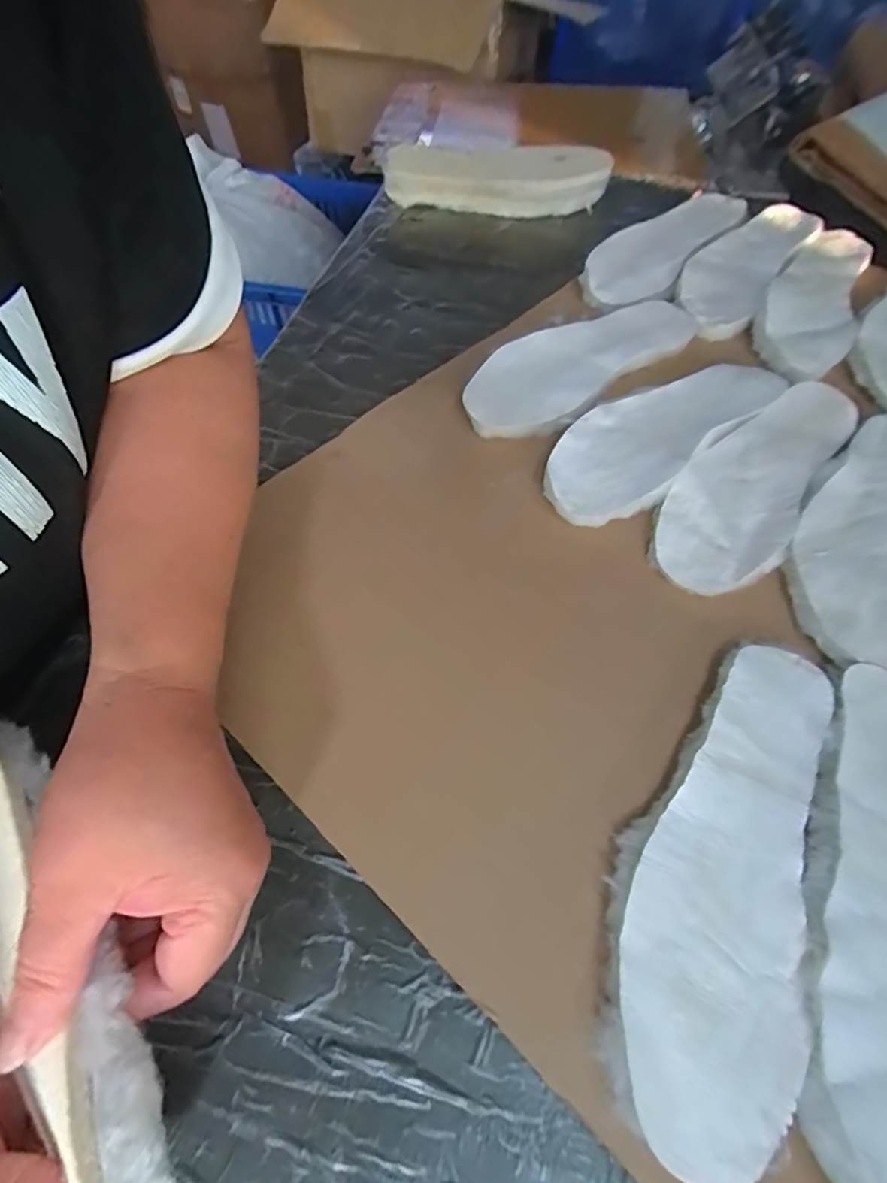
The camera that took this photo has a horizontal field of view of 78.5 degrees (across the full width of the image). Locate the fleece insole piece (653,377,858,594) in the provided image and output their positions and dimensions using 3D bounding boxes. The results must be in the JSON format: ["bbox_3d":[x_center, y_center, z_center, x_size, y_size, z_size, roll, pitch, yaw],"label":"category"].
[{"bbox_3d":[0.244,-0.094,0.421,0.086,0.016,0.248,34,63,18],"label":"fleece insole piece"}]

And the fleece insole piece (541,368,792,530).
[{"bbox_3d":[0.181,-0.138,0.438,0.254,0.011,0.087,-34,65,-20],"label":"fleece insole piece"}]

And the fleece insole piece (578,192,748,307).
[{"bbox_3d":[0.237,-0.377,0.592,0.089,0.020,0.261,38,64,20],"label":"fleece insole piece"}]

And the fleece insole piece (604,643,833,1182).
[{"bbox_3d":[0.144,0.132,0.280,0.090,0.018,0.249,21,60,11],"label":"fleece insole piece"}]

